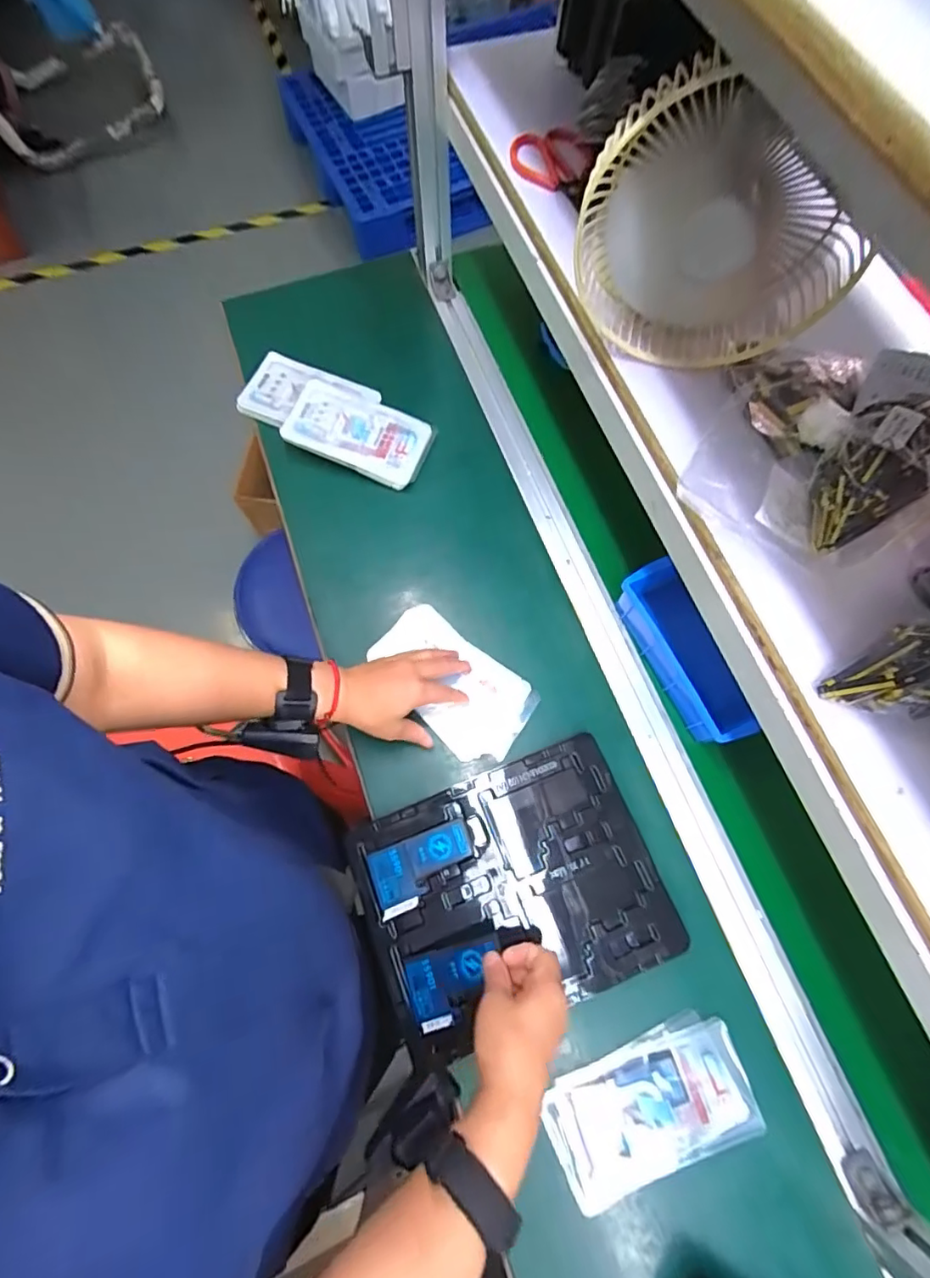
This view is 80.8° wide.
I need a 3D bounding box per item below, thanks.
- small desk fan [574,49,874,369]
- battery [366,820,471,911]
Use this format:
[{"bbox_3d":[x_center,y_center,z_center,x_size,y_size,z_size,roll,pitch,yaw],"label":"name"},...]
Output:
[{"bbox_3d":[0.183,-0.298,0.400,0.193,0.170,0.078,13,73,4],"label":"small desk fan"},{"bbox_3d":[-0.042,0.222,0.540,0.101,0.004,0.052,-19,73,-6],"label":"battery"}]

